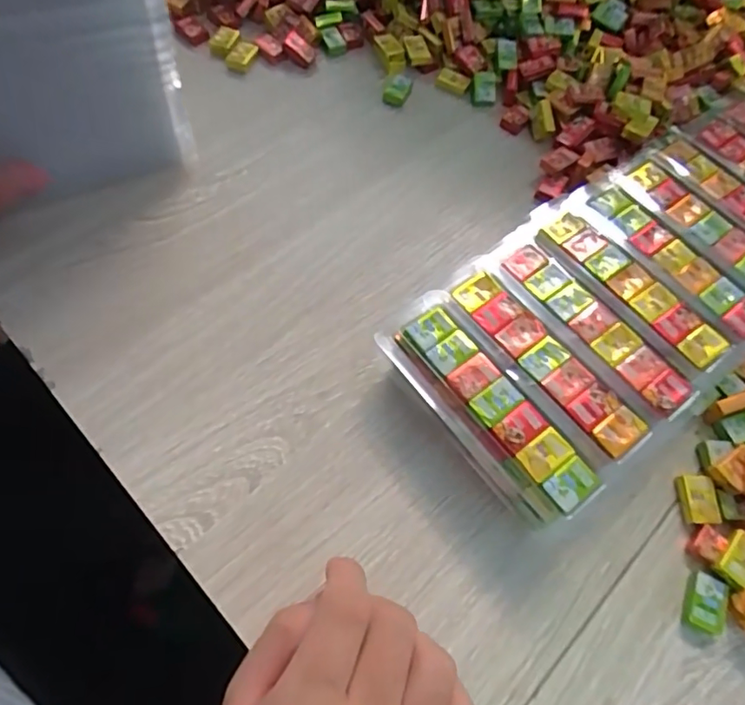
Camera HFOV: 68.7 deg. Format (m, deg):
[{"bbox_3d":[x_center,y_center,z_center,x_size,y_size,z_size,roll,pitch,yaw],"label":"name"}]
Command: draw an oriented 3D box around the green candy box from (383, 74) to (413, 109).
[{"bbox_3d":[0.020,-0.210,0.437,0.020,0.007,0.032,16,63,4],"label":"green candy box"}]

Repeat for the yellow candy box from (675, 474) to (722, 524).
[{"bbox_3d":[0.179,0.080,0.298,0.018,0.009,0.026,0,63,-4],"label":"yellow candy box"}]

